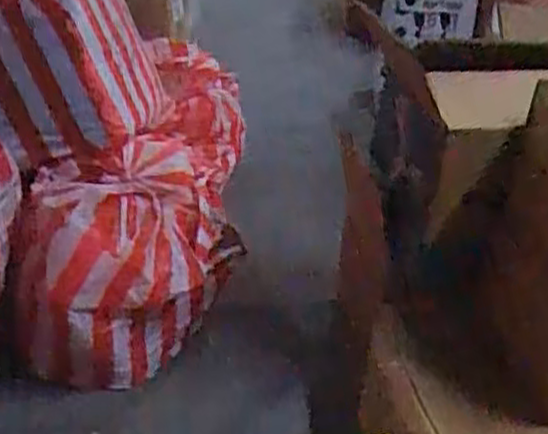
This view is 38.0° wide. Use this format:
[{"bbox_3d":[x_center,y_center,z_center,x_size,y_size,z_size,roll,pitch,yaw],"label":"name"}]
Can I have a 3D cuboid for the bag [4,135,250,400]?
[{"bbox_3d":[-0.254,0.086,1.424,0.299,0.346,0.427,14,30,17],"label":"bag"}]

